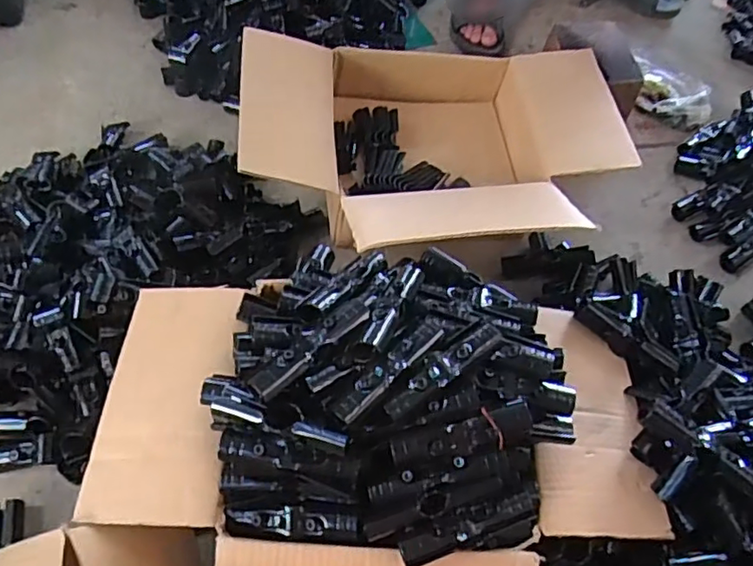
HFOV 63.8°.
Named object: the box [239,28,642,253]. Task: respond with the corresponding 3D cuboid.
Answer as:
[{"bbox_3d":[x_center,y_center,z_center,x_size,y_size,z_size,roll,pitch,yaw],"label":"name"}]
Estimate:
[{"bbox_3d":[0.090,-0.187,0.908,0.537,0.208,0.424,-6,56,-9],"label":"box"}]

